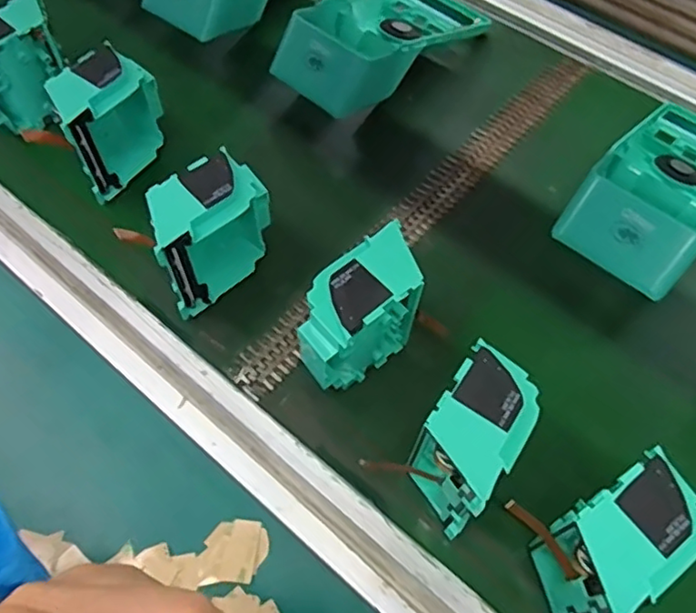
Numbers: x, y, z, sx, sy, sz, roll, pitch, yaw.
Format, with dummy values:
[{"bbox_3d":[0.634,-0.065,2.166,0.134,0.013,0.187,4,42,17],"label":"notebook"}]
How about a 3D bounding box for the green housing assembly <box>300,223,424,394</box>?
[{"bbox_3d":[0.004,0.006,0.340,0.081,0.073,0.042,-35,66,-20],"label":"green housing assembly"}]

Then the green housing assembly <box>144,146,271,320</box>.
[{"bbox_3d":[-0.084,-0.045,0.368,0.080,0.073,0.042,-39,67,-22],"label":"green housing assembly"}]

